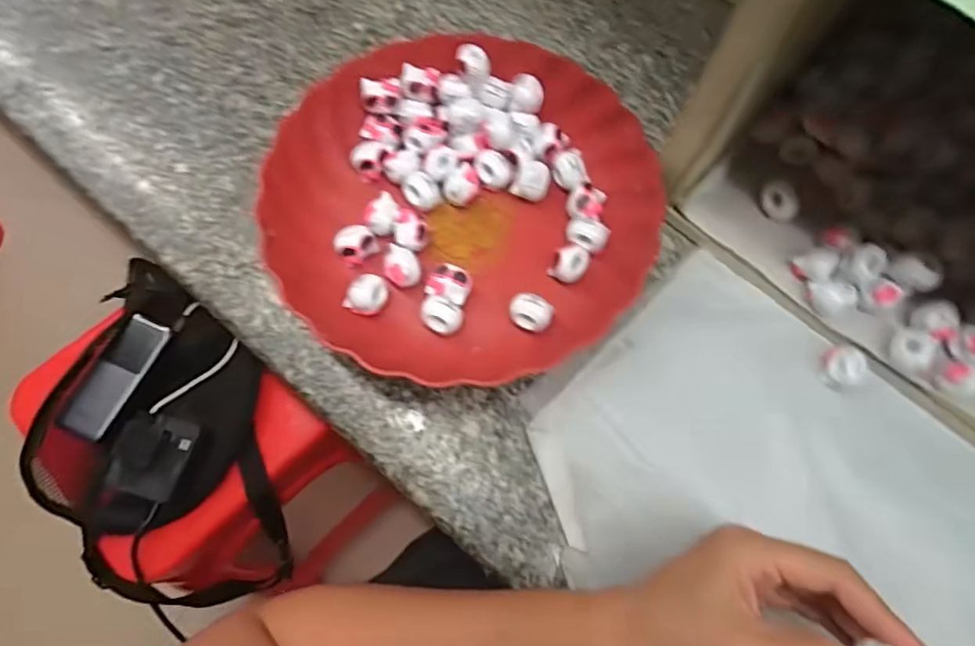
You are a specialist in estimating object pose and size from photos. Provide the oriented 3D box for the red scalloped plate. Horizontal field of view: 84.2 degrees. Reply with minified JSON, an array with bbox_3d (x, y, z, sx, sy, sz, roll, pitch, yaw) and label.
[{"bbox_3d":[-0.015,-0.078,0.352,0.233,0.048,0.223,0,70,0],"label":"red scalloped plate"}]

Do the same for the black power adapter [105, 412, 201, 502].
[{"bbox_3d":[-0.327,0.127,0.522,0.071,0.031,0.077,0,71,-1],"label":"black power adapter"}]

